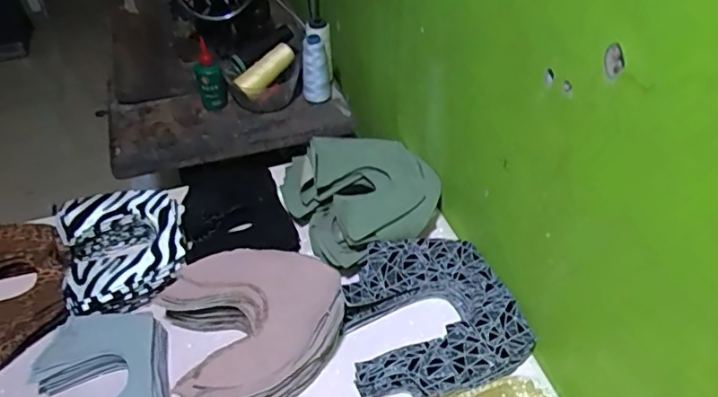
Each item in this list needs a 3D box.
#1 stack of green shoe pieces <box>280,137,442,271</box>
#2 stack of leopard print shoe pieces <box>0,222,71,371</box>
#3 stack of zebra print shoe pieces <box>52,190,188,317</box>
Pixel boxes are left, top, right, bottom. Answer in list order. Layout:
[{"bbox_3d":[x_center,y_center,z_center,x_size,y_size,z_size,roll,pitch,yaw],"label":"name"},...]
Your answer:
[{"bbox_3d":[0.008,-0.008,0.711,0.181,0.063,0.168,-17,47,-17],"label":"stack of green shoe pieces"},{"bbox_3d":[-0.413,0.106,0.642,0.140,0.036,0.182,-18,48,-19],"label":"stack of leopard print shoe pieces"},{"bbox_3d":[-0.282,0.064,0.667,0.134,0.061,0.153,-14,46,-15],"label":"stack of zebra print shoe pieces"}]

